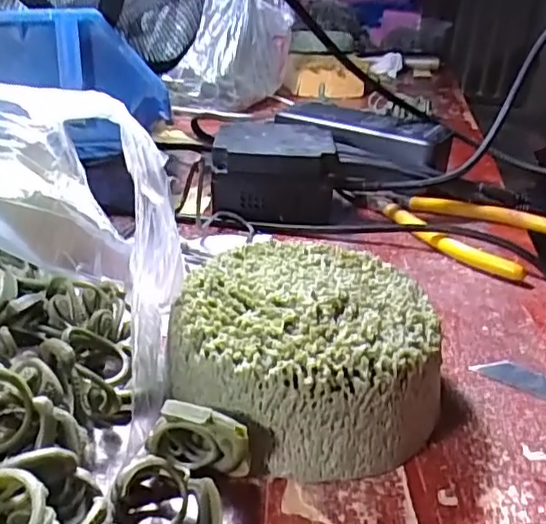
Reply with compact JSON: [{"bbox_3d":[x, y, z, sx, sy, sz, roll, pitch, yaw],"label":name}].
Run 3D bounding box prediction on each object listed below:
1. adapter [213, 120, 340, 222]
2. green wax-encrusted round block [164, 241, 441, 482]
[{"bbox_3d":[0.000,-0.061,0.410,0.079,0.050,0.073,4,28,-1],"label":"adapter"},{"bbox_3d":[0.011,0.033,0.237,0.099,0.044,0.095,2,28,-4],"label":"green wax-encrusted round block"}]

